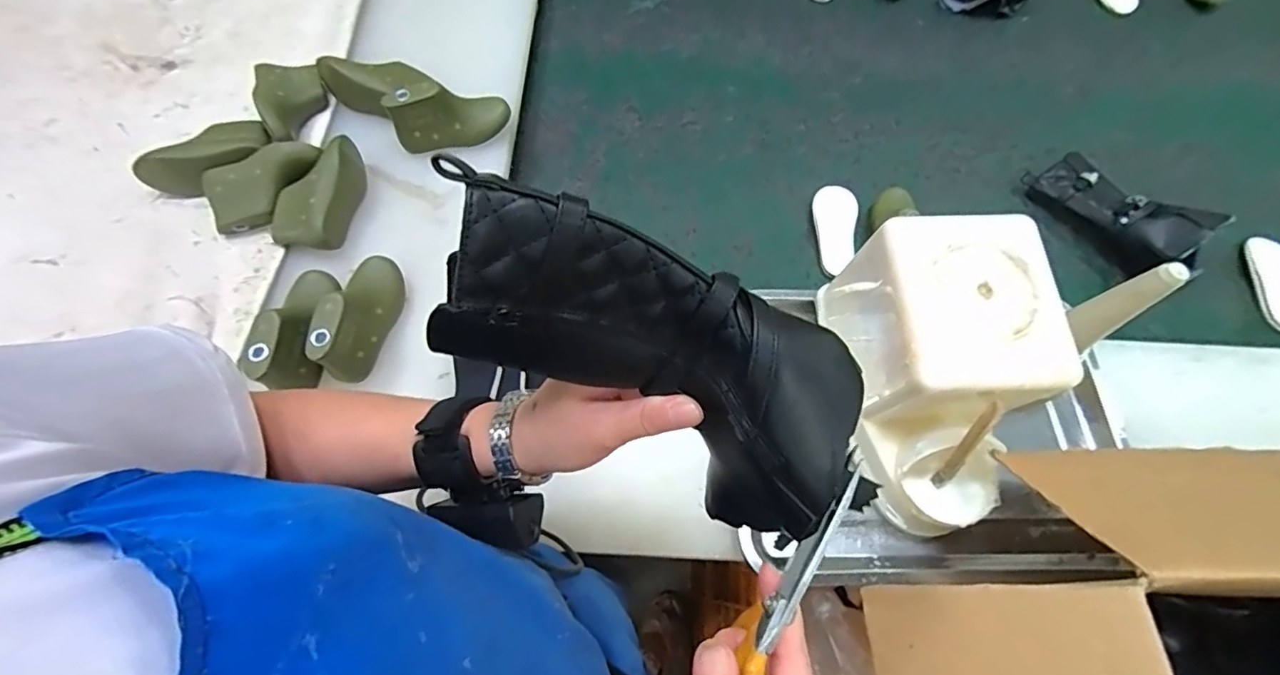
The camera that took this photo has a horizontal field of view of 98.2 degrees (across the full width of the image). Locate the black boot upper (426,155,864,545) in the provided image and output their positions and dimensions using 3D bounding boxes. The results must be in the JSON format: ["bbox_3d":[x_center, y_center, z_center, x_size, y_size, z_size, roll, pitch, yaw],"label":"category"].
[{"bbox_3d":[0.003,0.008,0.237,0.180,0.076,0.075,32,69,-7],"label":"black boot upper"}]

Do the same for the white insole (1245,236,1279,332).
[{"bbox_3d":[0.804,-0.067,0.695,0.044,0.006,0.132,-4,67,23],"label":"white insole"}]

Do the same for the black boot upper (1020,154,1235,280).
[{"bbox_3d":[0.608,-0.160,0.701,0.089,0.072,0.199,-31,71,-14],"label":"black boot upper"}]

